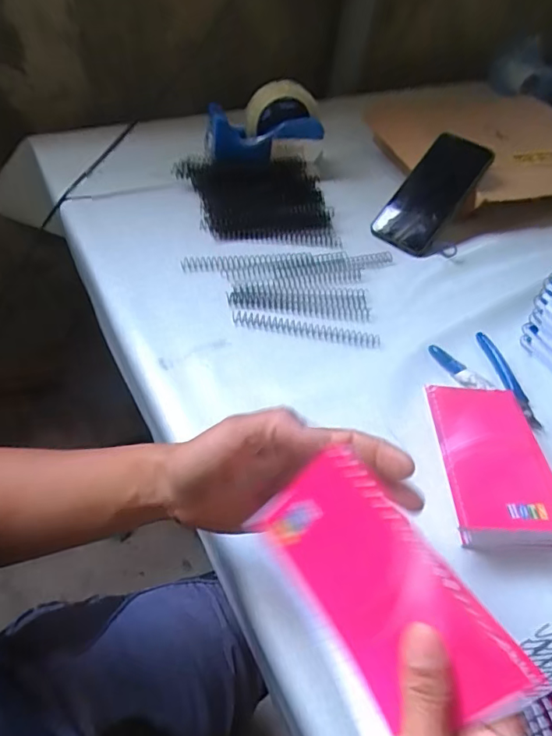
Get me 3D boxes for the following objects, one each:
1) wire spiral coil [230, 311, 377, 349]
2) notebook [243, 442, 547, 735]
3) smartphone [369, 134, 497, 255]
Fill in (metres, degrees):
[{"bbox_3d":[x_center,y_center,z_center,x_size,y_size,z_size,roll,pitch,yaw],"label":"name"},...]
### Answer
[{"bbox_3d":[0.033,-0.041,0.525,0.153,0.009,0.019,9,49,2],"label":"wire spiral coil"},{"bbox_3d":[0.045,0.113,0.244,0.130,0.087,0.016,51,32,19],"label":"notebook"},{"bbox_3d":[0.200,-0.223,0.645,0.081,0.013,0.162,36,92,20],"label":"smartphone"}]

